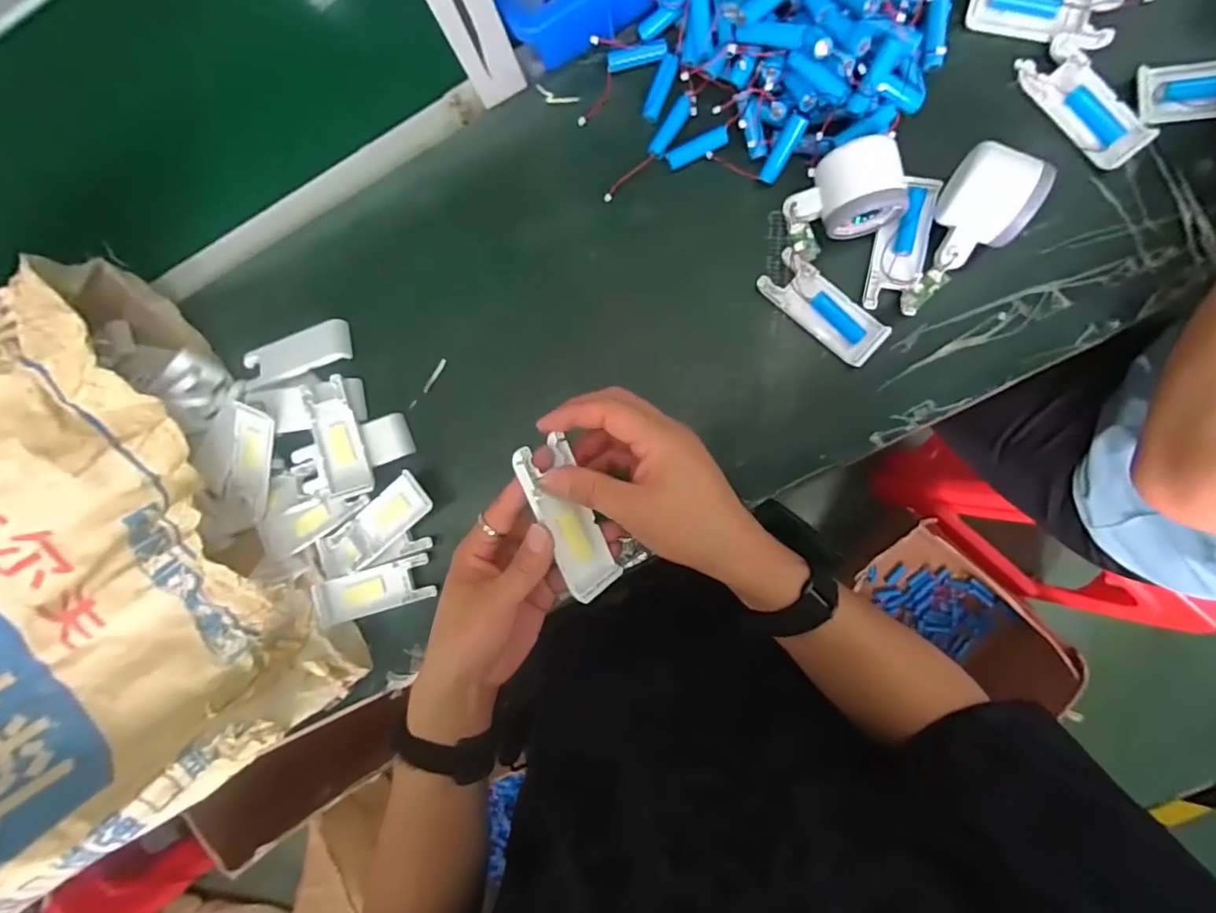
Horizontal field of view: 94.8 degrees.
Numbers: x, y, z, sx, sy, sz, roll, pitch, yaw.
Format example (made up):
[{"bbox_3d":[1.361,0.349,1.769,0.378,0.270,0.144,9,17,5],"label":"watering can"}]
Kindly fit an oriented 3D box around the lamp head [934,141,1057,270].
[{"bbox_3d":[0.269,-0.175,0.406,0.052,0.051,0.078,22,93,7],"label":"lamp head"}]

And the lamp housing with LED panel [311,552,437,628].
[{"bbox_3d":[-0.206,0.118,0.490,0.102,0.016,0.040,-16,89,7],"label":"lamp housing with LED panel"}]

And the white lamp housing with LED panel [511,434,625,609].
[{"bbox_3d":[-0.025,0.039,0.353,0.039,0.009,0.104,-32,106,-37],"label":"white lamp housing with LED panel"}]

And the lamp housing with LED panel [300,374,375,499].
[{"bbox_3d":[-0.232,-0.016,0.485,0.043,0.018,0.100,-12,89,7],"label":"lamp housing with LED panel"}]

